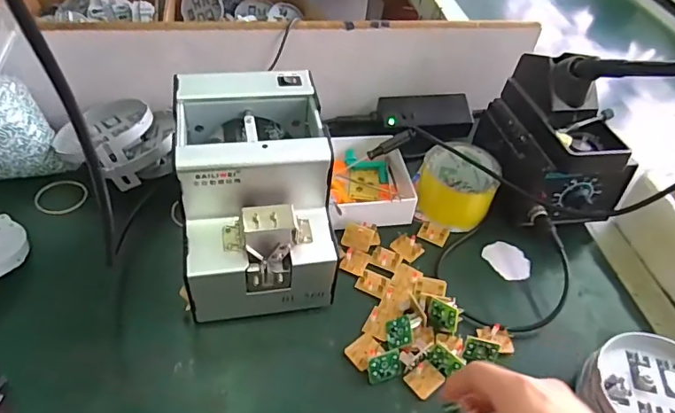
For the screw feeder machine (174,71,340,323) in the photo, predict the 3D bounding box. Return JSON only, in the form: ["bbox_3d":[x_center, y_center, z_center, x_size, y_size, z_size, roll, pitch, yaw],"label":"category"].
[{"bbox_3d":[-0.076,-0.009,0.450,0.131,0.146,0.170,-1,46,-11],"label":"screw feeder machine"}]

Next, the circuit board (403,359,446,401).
[{"bbox_3d":[0.074,0.146,0.420,0.029,0.005,0.024,-36,64,-20],"label":"circuit board"}]

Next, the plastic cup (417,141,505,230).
[{"bbox_3d":[0.134,-0.024,0.553,0.084,0.053,0.092,27,47,16],"label":"plastic cup"}]

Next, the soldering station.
[{"bbox_3d":[0.231,-0.075,0.541,0.118,0.149,0.154,-3,48,-10],"label":"soldering station"}]

